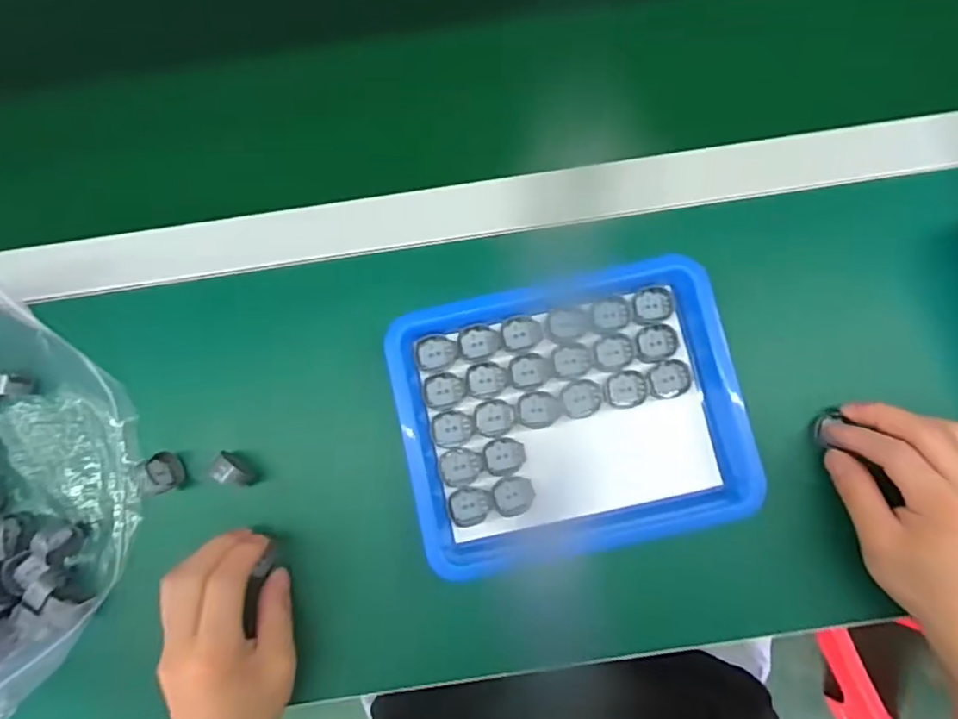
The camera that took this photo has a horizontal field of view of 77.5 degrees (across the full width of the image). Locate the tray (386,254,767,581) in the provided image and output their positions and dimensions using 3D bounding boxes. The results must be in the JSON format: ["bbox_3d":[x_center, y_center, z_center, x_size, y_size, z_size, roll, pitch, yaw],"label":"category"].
[{"bbox_3d":[0.060,0.038,0.401,0.214,0.036,0.177,-12,82,-1],"label":"tray"}]

